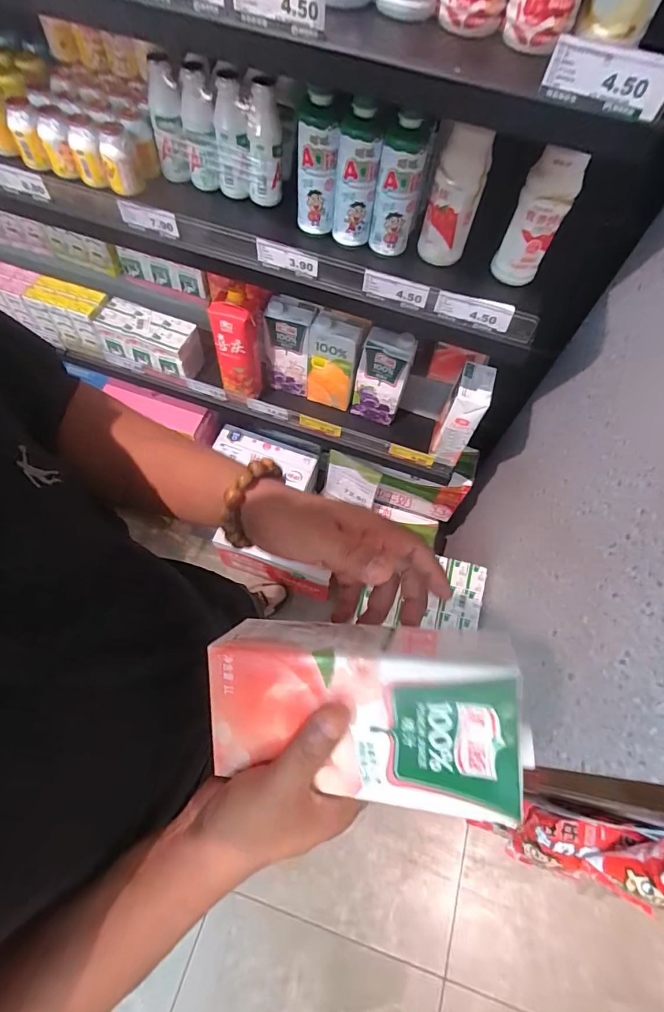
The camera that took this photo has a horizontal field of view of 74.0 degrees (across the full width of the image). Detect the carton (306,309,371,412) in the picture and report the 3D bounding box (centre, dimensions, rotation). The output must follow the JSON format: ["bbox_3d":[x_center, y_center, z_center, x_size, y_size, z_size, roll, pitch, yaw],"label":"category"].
[{"bbox_3d":[0.007,-0.289,0.891,0.102,0.198,0.065,21,64,6],"label":"carton"}]

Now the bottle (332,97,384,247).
[{"bbox_3d":[0.033,-0.444,0.599,0.057,0.160,0.051,6,63,-1],"label":"bottle"}]

